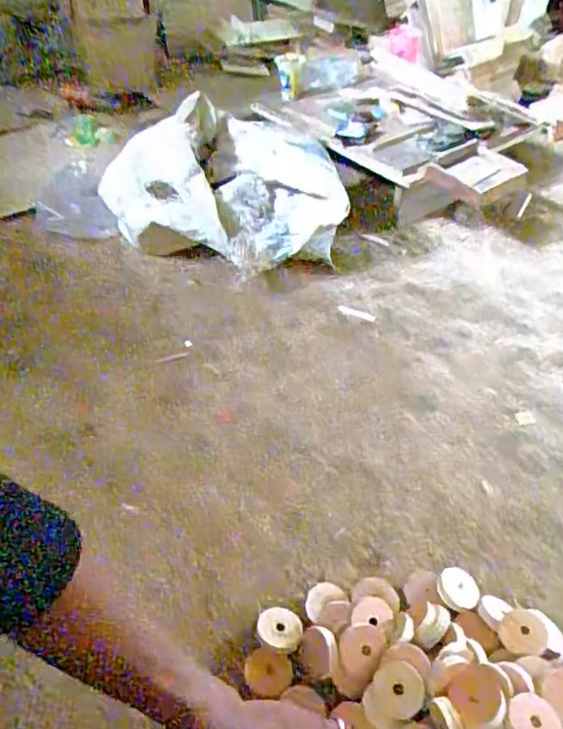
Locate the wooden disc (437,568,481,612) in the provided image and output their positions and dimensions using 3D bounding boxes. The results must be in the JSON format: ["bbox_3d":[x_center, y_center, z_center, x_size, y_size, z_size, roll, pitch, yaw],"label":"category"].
[{"bbox_3d":[0.212,0.265,0.706,0.058,0.012,0.051,-22,76,-43],"label":"wooden disc"}]

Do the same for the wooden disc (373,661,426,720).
[{"bbox_3d":[0.118,0.325,0.595,0.049,0.004,0.050,-13,50,16],"label":"wooden disc"}]

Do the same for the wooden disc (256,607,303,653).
[{"bbox_3d":[-0.001,0.293,0.662,0.050,0.007,0.048,0,42,0],"label":"wooden disc"}]

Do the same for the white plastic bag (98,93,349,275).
[{"bbox_3d":[-0.105,-0.351,1.169,0.463,0.222,0.245,10,42,10],"label":"white plastic bag"}]

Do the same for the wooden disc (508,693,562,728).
[{"bbox_3d":[0.237,0.333,0.554,0.053,0.009,0.042,39,69,16],"label":"wooden disc"}]

